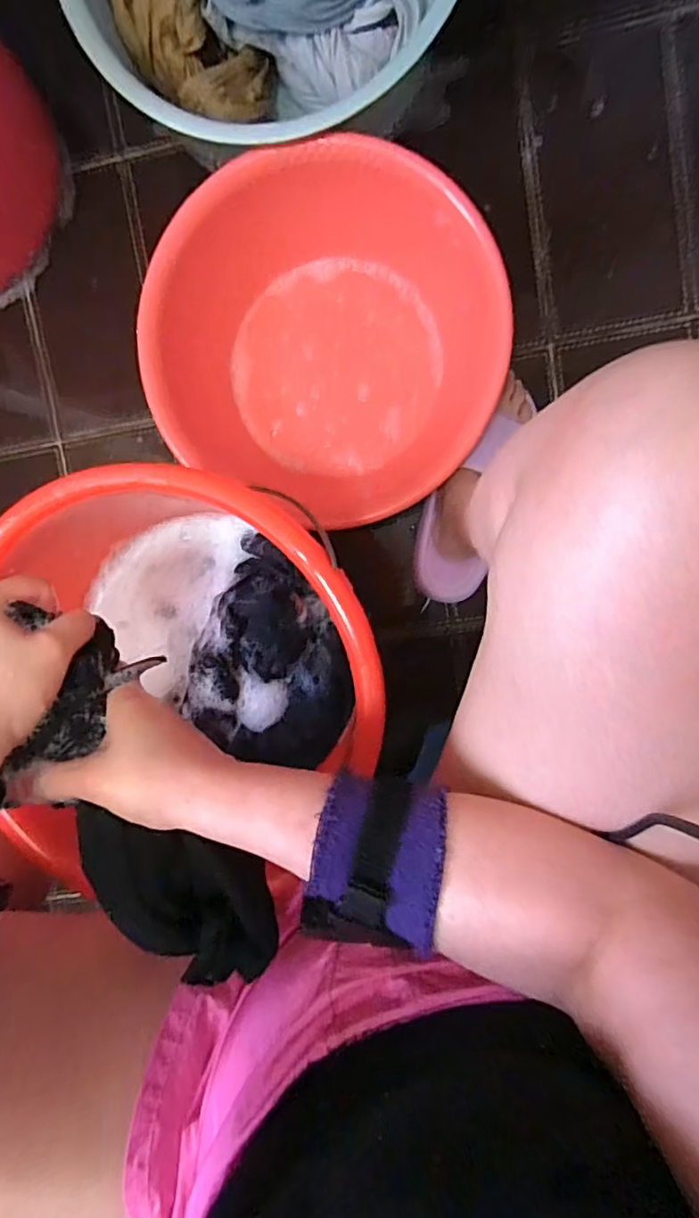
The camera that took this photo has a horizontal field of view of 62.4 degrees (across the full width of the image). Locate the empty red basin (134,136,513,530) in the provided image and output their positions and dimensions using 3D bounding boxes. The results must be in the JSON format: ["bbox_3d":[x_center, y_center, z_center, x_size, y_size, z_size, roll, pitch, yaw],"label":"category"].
[{"bbox_3d":[-0.023,-0.274,0.611,0.343,0.129,0.318,1,97,6],"label":"empty red basin"}]

